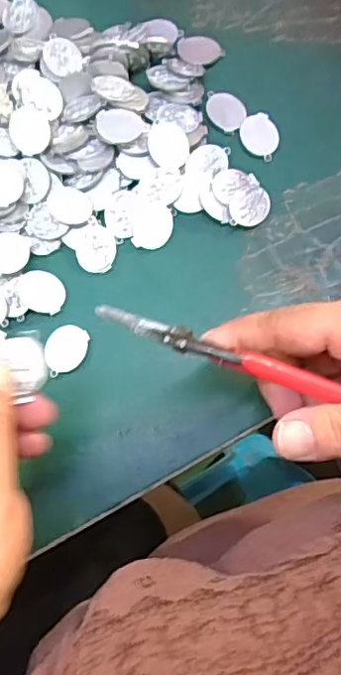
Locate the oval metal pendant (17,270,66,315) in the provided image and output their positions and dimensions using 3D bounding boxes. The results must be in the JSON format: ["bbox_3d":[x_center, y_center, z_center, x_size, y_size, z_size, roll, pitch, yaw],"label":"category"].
[{"bbox_3d":[-0.069,-0.025,0.307,0.026,0.004,0.022,18,79,5],"label":"oval metal pendant"}]

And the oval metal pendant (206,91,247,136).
[{"bbox_3d":[0.031,-0.131,0.327,0.027,0.004,0.021,41,82,8],"label":"oval metal pendant"}]

